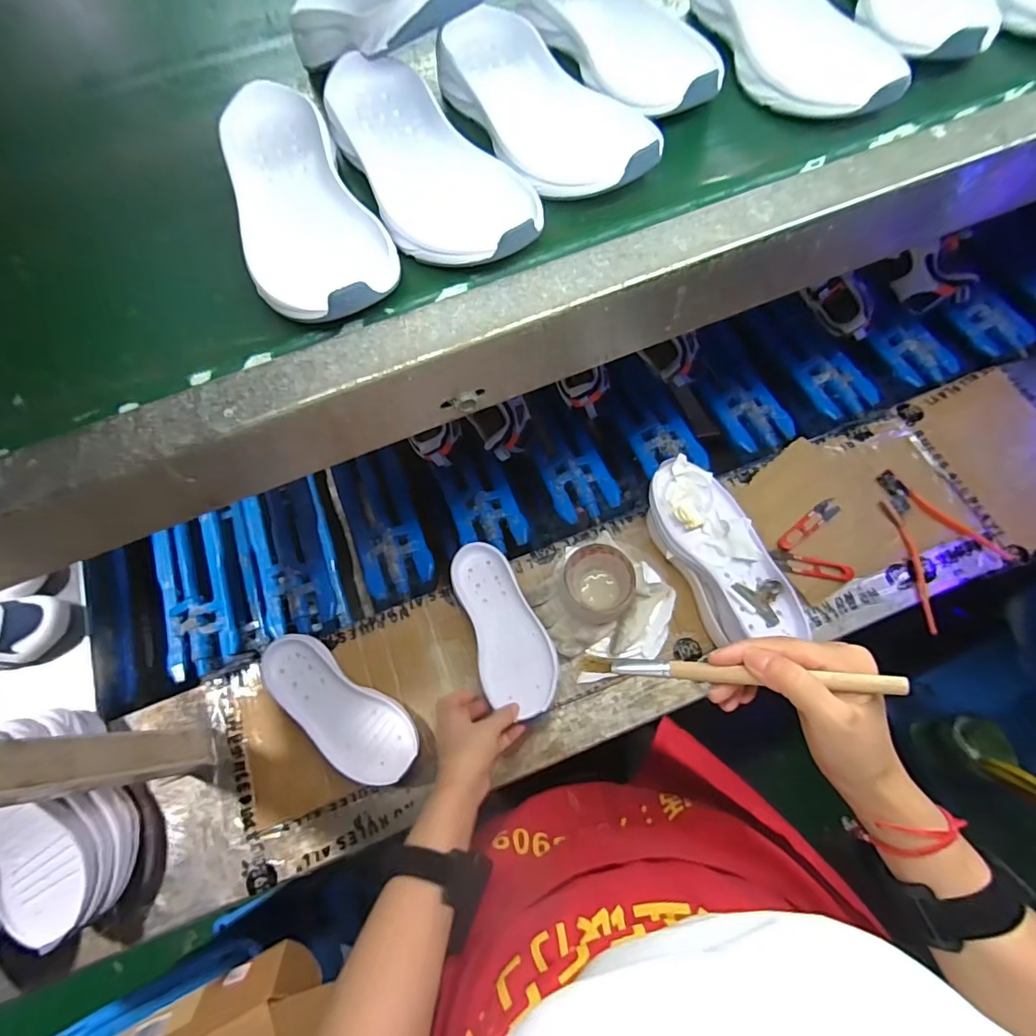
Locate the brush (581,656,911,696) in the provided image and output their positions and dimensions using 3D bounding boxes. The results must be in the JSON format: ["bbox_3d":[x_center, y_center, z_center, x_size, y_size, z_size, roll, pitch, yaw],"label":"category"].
[{"bbox_3d":[0.135,0.101,0.327,0.192,0.009,0.012,-4,66,26],"label":"brush"}]

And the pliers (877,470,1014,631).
[{"bbox_3d":[0.492,0.024,0.614,0.139,0.012,0.166,-35,74,-10],"label":"pliers"}]

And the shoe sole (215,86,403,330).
[{"bbox_3d":[-0.144,-0.215,0.336,0.085,0.031,0.195,-20,68,-5],"label":"shoe sole"}]

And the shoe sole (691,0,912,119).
[{"bbox_3d":[0.209,-0.375,0.384,0.092,0.035,0.212,-14,68,-3],"label":"shoe sole"}]

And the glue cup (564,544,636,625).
[{"bbox_3d":[0.093,0.079,0.599,0.081,0.056,0.088,-8,71,-2],"label":"glue cup"}]

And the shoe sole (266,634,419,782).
[{"bbox_3d":[-0.209,0.221,0.583,0.214,0.032,0.085,33,75,11],"label":"shoe sole"}]

